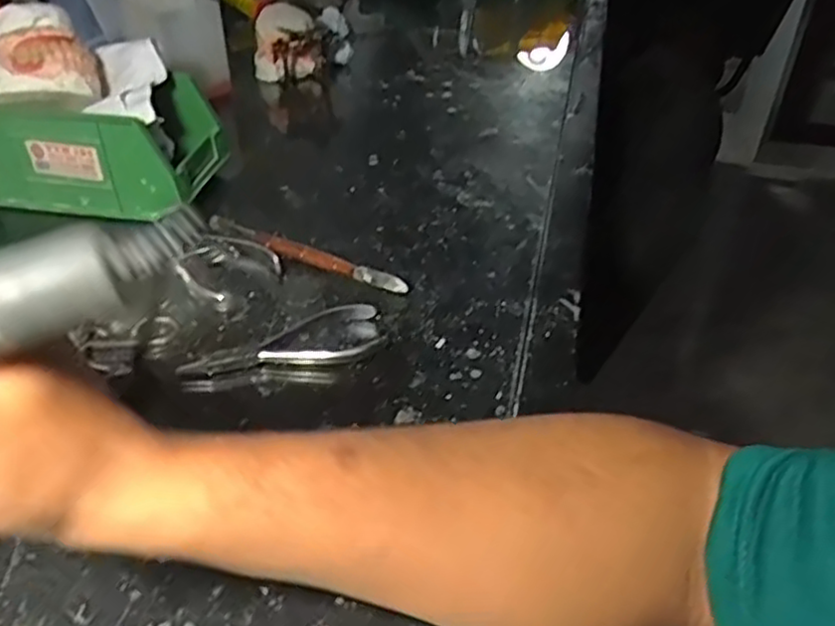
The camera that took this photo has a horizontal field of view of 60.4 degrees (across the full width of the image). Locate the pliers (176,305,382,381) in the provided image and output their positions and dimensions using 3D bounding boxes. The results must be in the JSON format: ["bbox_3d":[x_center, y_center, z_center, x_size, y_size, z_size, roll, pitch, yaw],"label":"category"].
[{"bbox_3d":[-0.084,0.020,0.451,0.123,0.009,0.052,-11,40,-15],"label":"pliers"}]

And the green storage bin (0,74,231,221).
[{"bbox_3d":[-0.253,-0.140,0.584,0.169,0.077,0.099,7,39,7],"label":"green storage bin"}]

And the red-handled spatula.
[{"bbox_3d":[-0.086,-0.045,0.528,0.175,0.013,0.014,19,42,21],"label":"red-handled spatula"}]

